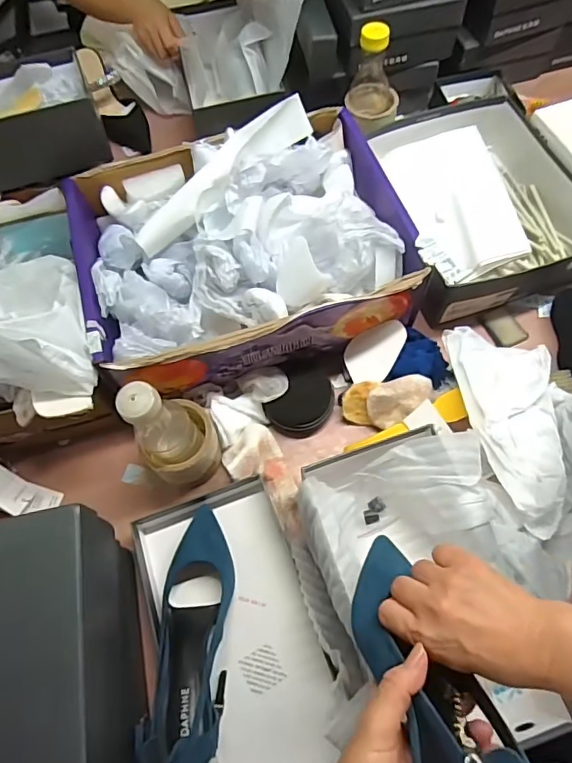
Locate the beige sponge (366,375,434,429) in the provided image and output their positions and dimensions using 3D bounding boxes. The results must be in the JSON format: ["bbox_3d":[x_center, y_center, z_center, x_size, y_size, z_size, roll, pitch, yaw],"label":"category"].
[{"bbox_3d":[0.149,0.022,0.640,0.089,0.031,0.048,-21,66,-7],"label":"beige sponge"}]

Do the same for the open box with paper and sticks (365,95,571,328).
[{"bbox_3d":[0.279,-0.278,0.748,0.244,0.080,0.350,-15,65,-4],"label":"open box with paper and sticks"}]

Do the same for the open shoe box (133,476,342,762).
[{"bbox_3d":[-0.052,0.277,0.554,0.163,0.046,0.307,-19,65,-6],"label":"open shoe box"}]

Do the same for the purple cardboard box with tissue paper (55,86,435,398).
[{"bbox_3d":[-0.061,-0.182,0.656,0.400,0.143,0.320,-17,65,-5],"label":"purple cardboard box with tissue paper"}]

